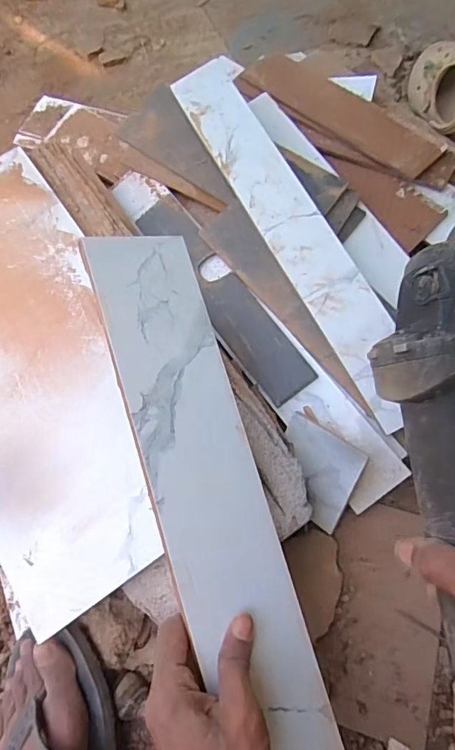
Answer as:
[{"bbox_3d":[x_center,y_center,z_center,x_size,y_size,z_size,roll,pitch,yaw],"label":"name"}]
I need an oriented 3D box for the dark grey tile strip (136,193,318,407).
[{"bbox_3d":[-0.009,-0.097,0.563,0.057,0.009,0.296,-37,74,2],"label":"dark grey tile strip"}]

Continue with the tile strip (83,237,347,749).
[{"bbox_3d":[0.000,0.115,0.358,0.094,0.006,0.481,-11,78,-31],"label":"tile strip"}]

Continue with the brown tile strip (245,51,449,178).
[{"bbox_3d":[0.142,-0.342,0.622,0.071,0.008,0.285,-42,71,-8],"label":"brown tile strip"}]

